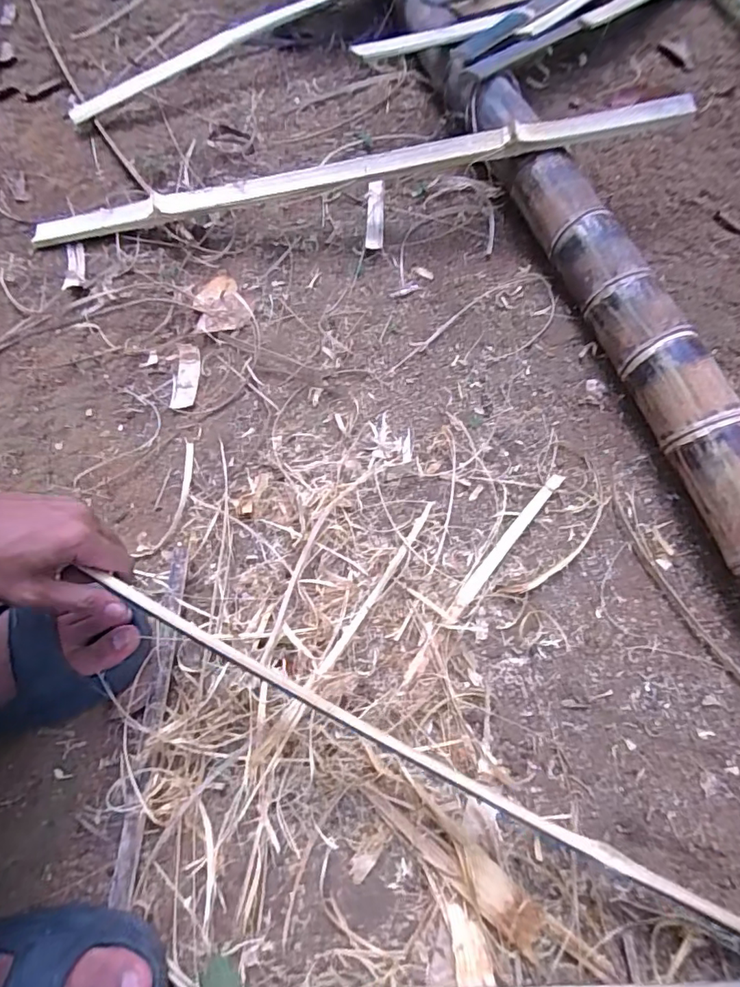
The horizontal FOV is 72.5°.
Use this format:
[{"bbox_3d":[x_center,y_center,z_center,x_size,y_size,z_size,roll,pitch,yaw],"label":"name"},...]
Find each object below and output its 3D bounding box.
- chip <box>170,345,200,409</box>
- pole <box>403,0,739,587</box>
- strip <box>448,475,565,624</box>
[{"bbox_3d":[-0.231,-0.147,0.636,0.031,0.006,0.097,-3,64,2],"label":"chip"},{"bbox_3d":[0.243,-0.310,0.624,0.073,0.089,1.082,-13,64,-3],"label":"pole"},{"bbox_3d":[0.136,0.048,0.505,0.015,0.006,0.196,36,71,18],"label":"strip"}]

